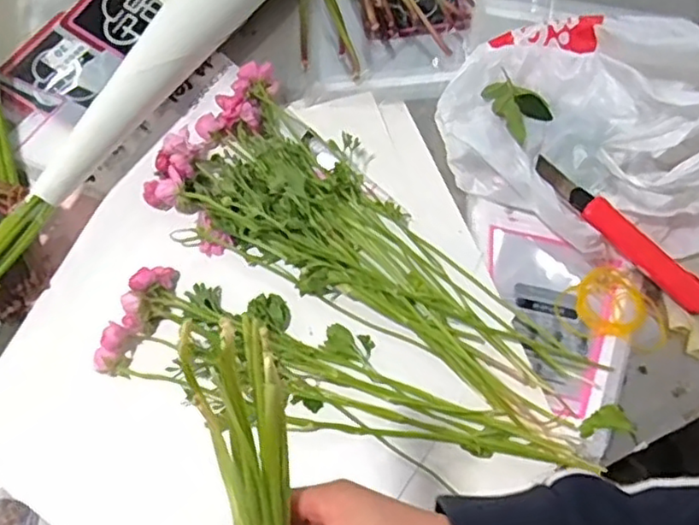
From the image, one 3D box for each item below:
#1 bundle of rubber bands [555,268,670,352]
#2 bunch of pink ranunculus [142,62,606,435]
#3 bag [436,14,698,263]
[{"bbox_3d":[0.256,0.051,0.619,0.083,0.009,0.097,-40,74,-13],"label":"bundle of rubber bands"},{"bbox_3d":[0.005,-0.002,0.617,0.449,0.048,0.176,42,75,14],"label":"bunch of pink ranunculus"},{"bbox_3d":[0.251,-0.160,0.624,0.303,0.156,0.246,24,71,9],"label":"bag"}]

